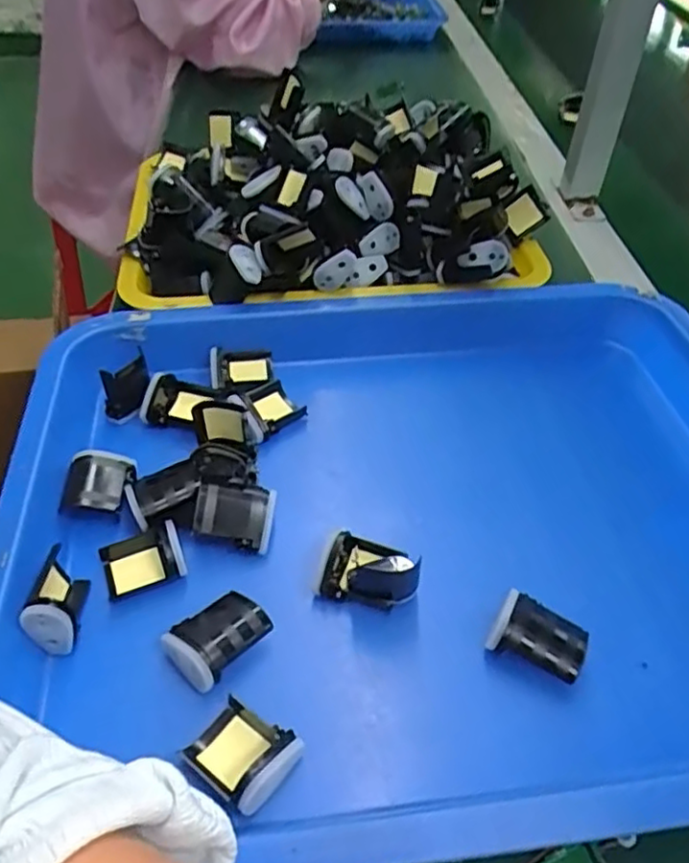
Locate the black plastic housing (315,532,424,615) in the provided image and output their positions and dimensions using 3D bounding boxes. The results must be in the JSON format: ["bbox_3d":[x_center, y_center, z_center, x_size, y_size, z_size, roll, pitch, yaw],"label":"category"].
[{"bbox_3d":[0.013,0.068,0.338,0.050,0.031,0.032,7,46,6],"label":"black plastic housing"}]

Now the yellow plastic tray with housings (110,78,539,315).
[{"bbox_3d":[-0.008,-0.184,0.531,0.322,0.104,0.198,-5,46,-6],"label":"yellow plastic tray with housings"}]

